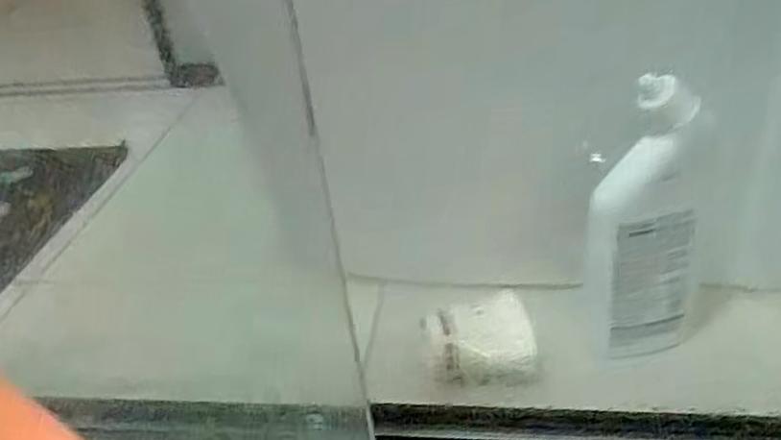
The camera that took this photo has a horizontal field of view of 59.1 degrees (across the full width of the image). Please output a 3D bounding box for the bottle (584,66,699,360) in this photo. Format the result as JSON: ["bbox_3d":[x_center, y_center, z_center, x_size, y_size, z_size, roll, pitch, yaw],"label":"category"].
[{"bbox_3d":[0.197,0.014,0.548,0.087,0.224,0.047,-7,33,-2],"label":"bottle"}]

